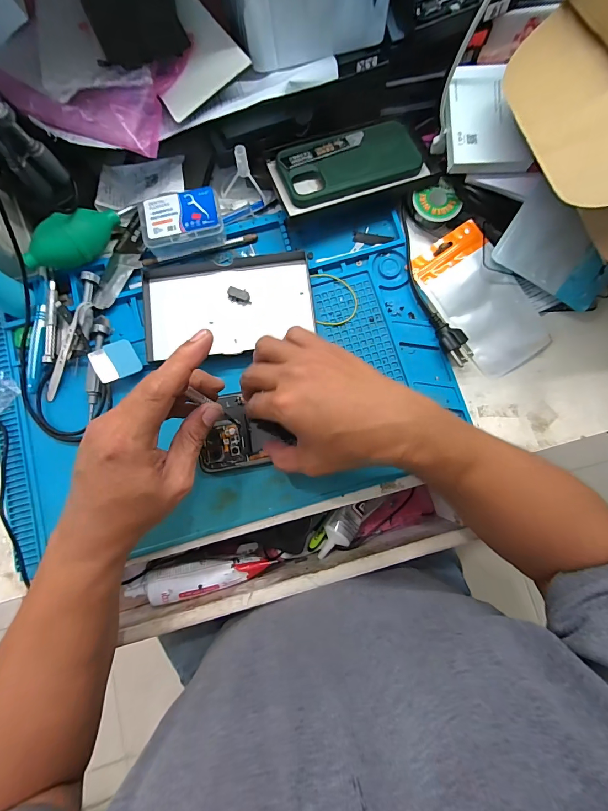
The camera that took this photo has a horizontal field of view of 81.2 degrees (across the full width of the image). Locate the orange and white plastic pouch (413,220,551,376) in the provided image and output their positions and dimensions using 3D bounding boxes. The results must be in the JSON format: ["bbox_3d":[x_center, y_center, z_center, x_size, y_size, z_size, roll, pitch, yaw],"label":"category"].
[{"bbox_3d":[0.193,-0.114,0.385,0.086,0.021,0.157,-35,82,-5],"label":"orange and white plastic pouch"}]

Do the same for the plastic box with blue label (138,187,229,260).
[{"bbox_3d":[-0.130,-0.196,0.384,0.082,0.033,0.053,-12,81,-1],"label":"plastic box with blue label"}]

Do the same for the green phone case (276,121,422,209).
[{"bbox_3d":[0.050,-0.266,0.386,0.153,0.011,0.074,-20,82,-3],"label":"green phone case"}]

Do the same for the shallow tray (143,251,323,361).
[{"bbox_3d":[-0.080,-0.111,0.383,0.175,0.021,0.115,-6,81,0],"label":"shallow tray"}]

